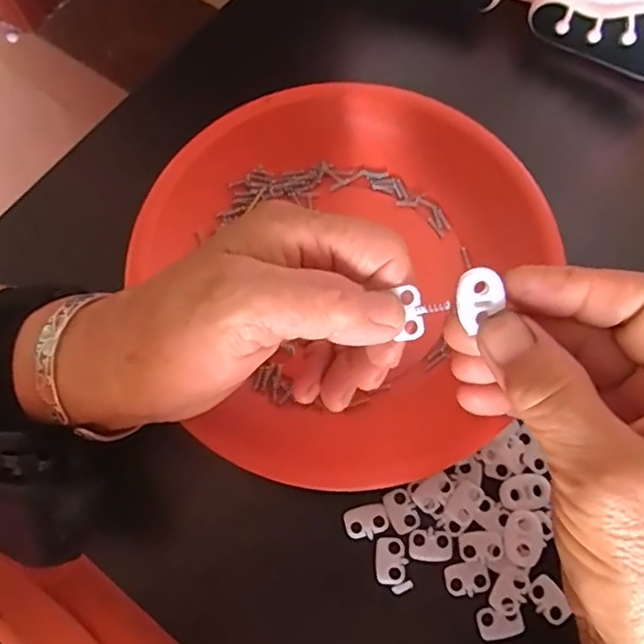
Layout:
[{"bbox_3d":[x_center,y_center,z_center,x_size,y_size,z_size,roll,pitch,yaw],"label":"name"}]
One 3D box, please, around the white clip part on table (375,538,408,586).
[{"bbox_3d":[0.030,0.103,0.254,0.013,0.004,0.019,-3,72,0],"label":"white clip part on table"}]

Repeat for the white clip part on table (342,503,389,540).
[{"bbox_3d":[0.019,0.088,0.259,0.018,0.004,0.014,-14,73,-3],"label":"white clip part on table"}]

